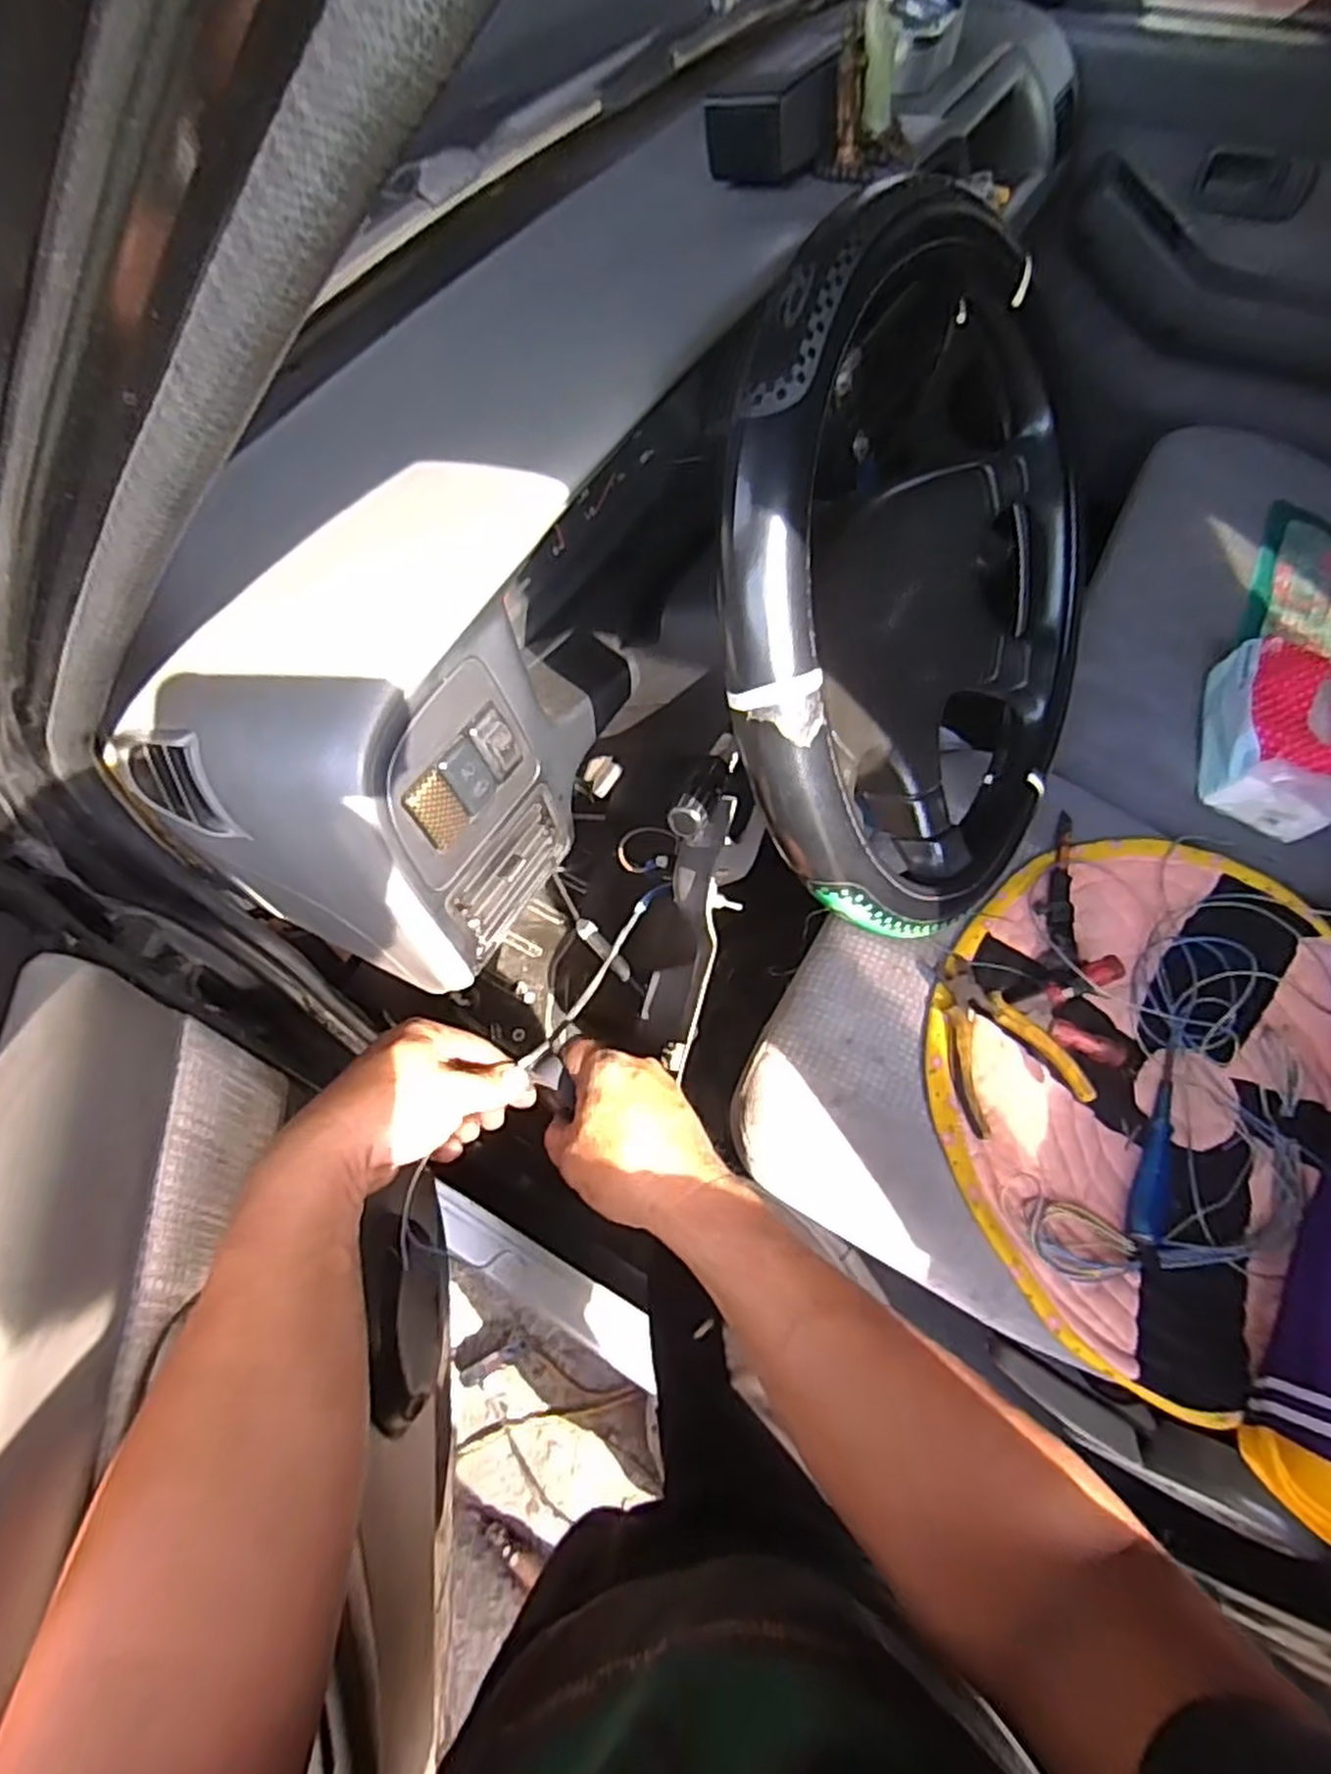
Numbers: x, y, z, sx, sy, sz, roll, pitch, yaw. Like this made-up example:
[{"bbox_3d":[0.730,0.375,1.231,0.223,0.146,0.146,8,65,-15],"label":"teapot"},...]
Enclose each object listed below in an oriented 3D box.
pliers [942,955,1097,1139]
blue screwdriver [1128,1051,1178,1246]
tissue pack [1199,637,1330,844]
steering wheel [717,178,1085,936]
[{"bbox_3d":[0.280,0.127,0.674,0.098,0.023,0.146,-17,60,-7],"label":"pliers"},{"bbox_3d":[0.425,0.217,0.675,0.030,0.022,0.176,20,63,14],"label":"blue screwdriver"},{"bbox_3d":[0.639,-0.165,0.818,0.126,0.084,0.203,12,61,10],"label":"tissue pack"},{"bbox_3d":[0.144,-0.178,0.482,0.120,0.358,0.417,6,41,39],"label":"steering wheel"}]

